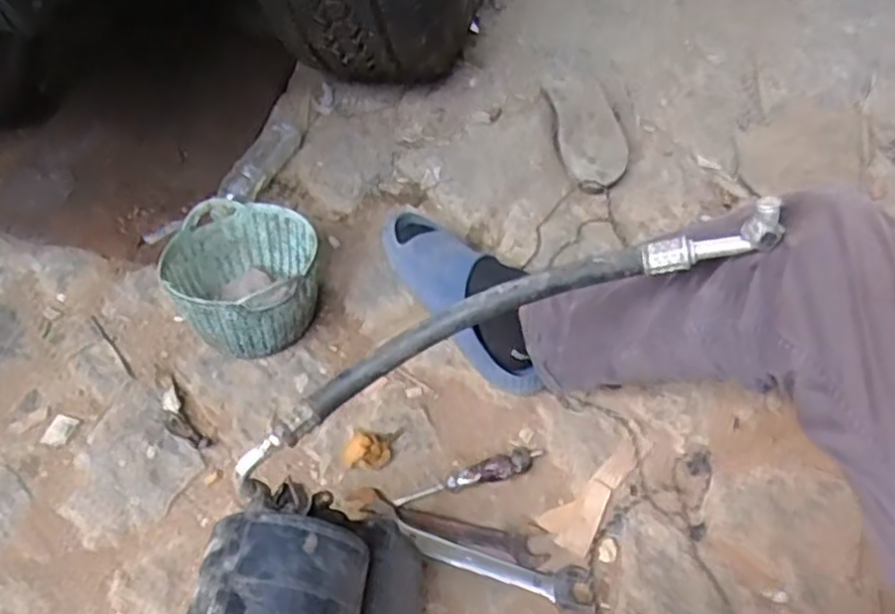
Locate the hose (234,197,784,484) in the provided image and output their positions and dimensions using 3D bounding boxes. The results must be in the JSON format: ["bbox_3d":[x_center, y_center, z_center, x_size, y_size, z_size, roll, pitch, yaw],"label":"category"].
[{"bbox_3d":[0.035,0.016,0.597,0.456,0.031,0.056,-24,55,6],"label":"hose"}]

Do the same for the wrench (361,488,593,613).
[{"bbox_3d":[0.032,0.269,0.839,0.261,0.013,0.049,17,57,14],"label":"wrench"}]

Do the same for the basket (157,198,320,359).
[{"bbox_3d":[-0.258,-0.037,0.996,0.185,0.131,0.185,-1,54,1],"label":"basket"}]

